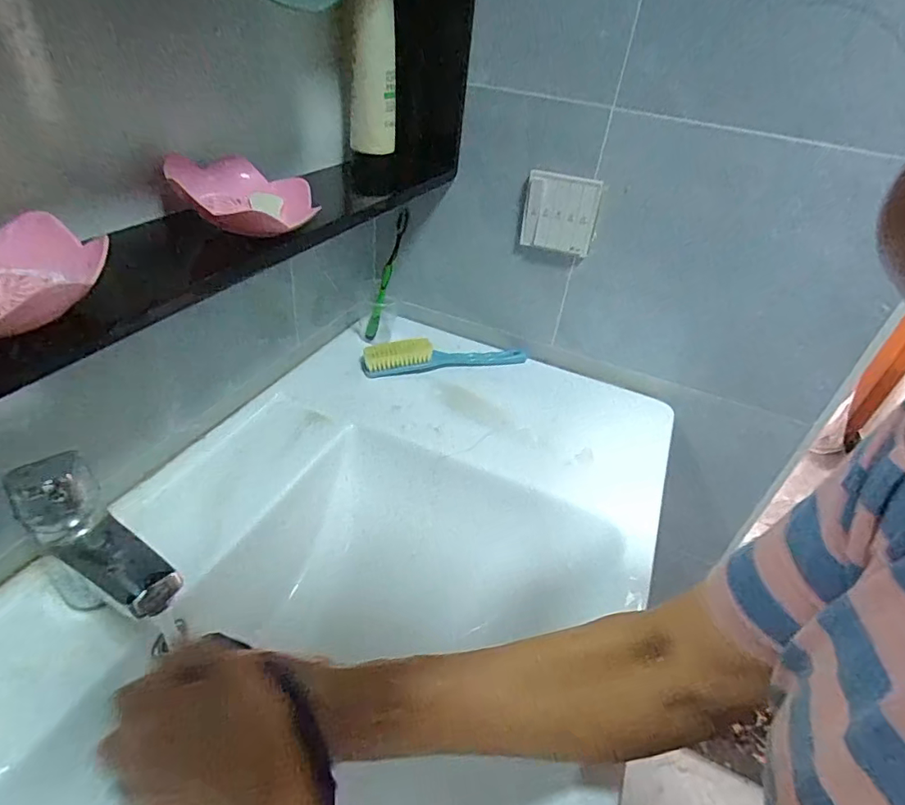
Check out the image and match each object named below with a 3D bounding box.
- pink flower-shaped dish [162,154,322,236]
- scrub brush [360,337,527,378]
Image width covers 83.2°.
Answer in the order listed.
[{"bbox_3d":[-0.155,-0.162,0.395,0.098,0.035,0.101,5,37,-4],"label":"pink flower-shaped dish"},{"bbox_3d":[-0.007,-0.066,0.693,0.225,0.041,0.027,-4,40,-15],"label":"scrub brush"}]

